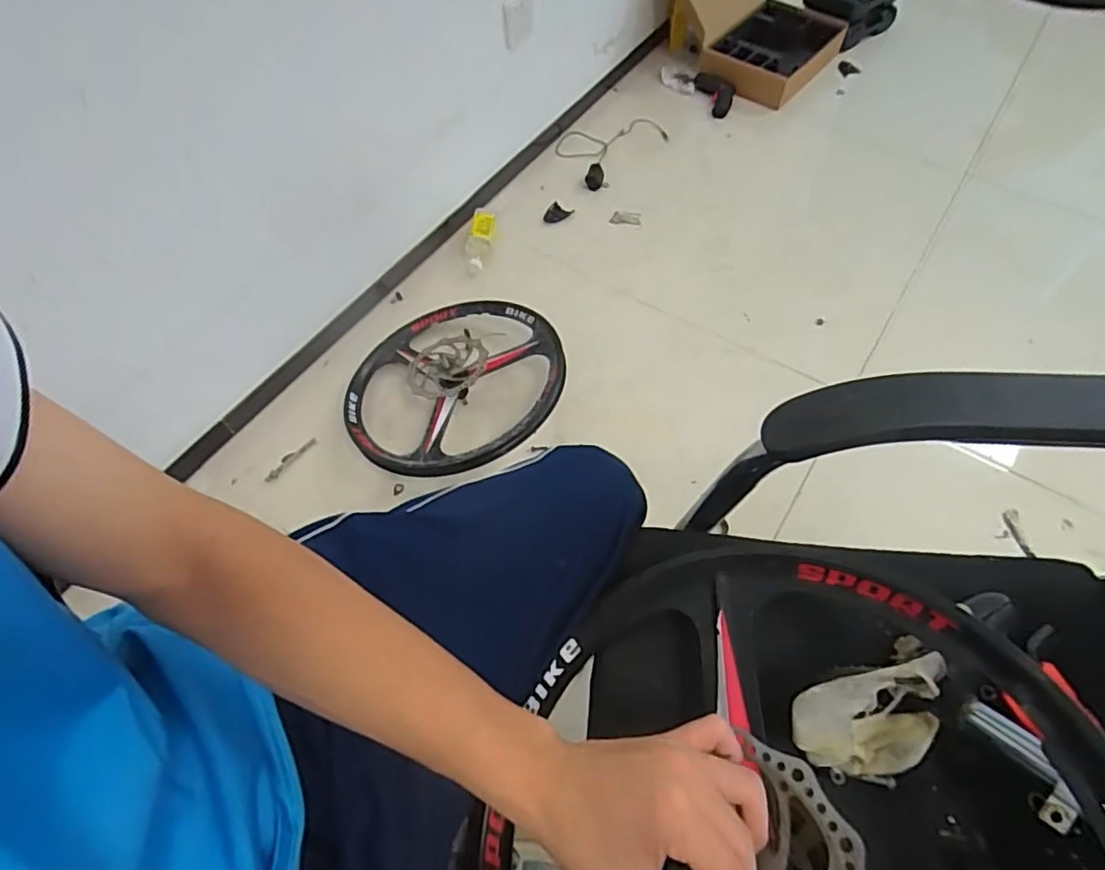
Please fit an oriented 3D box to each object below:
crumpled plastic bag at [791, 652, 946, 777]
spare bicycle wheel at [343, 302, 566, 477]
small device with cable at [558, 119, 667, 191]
[{"bbox_3d":[0.227,0.203,0.429,0.114,0.098,0.061,-12,58,-5],"label":"crumpled plastic bag"},{"bbox_3d":[-0.178,-0.095,1.127,0.389,0.094,0.407,-1,59,1],"label":"spare bicycle wheel"},{"bbox_3d":[0.157,-0.771,1.625,0.323,0.035,0.230,-34,64,-17],"label":"small device with cable"}]

